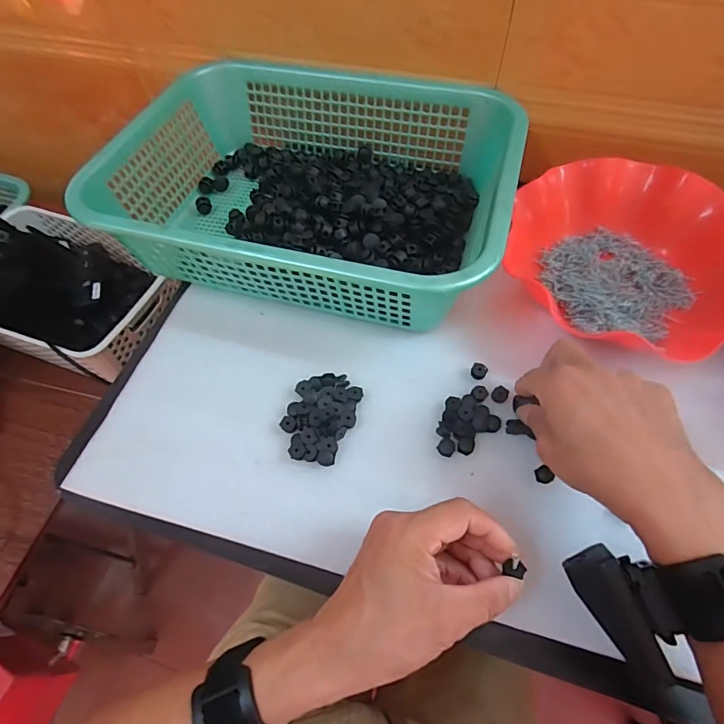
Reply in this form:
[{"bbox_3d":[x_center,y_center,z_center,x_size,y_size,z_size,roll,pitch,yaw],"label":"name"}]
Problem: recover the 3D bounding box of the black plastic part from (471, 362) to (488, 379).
[{"bbox_3d":[0.103,0.007,0.396,0.013,0.004,0.016,28,66,17],"label":"black plastic part"}]

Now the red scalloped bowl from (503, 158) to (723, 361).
[{"bbox_3d":[0.251,-0.096,0.422,0.200,0.055,0.228,-30,63,-13],"label":"red scalloped bowl"}]

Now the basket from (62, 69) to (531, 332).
[{"bbox_3d":[-0.045,-0.190,0.465,0.380,0.094,0.287,13,62,10],"label":"basket"}]

